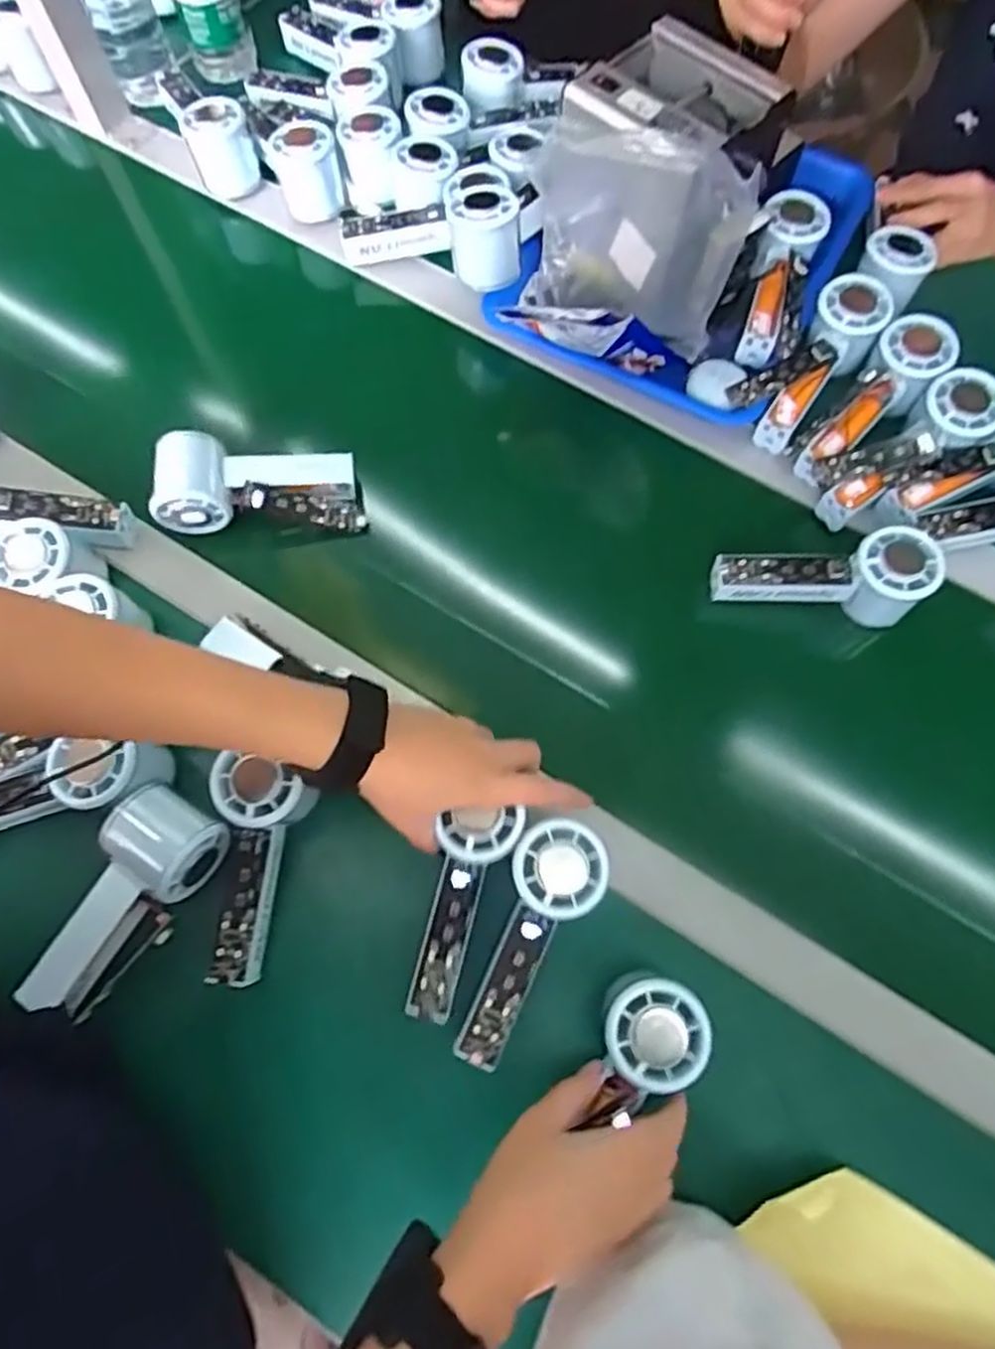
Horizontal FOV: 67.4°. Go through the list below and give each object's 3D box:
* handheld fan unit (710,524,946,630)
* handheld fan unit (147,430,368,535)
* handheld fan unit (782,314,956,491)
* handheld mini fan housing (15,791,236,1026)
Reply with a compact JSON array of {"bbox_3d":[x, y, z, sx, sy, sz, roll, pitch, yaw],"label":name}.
[{"bbox_3d":[0.239,-0.068,0.549,0.148,0.058,0.053,-3,71,-1],"label":"handheld fan unit"},{"bbox_3d":[-0.185,-0.149,0.579,0.149,0.049,0.058,-2,71,-1],"label":"handheld fan unit"},{"bbox_3d":[0.293,-0.219,0.590,0.155,0.049,0.055,-43,76,3],"label":"handheld fan unit"},{"bbox_3d":[-0.234,0.151,0.480,0.075,0.055,0.150,26,73,9],"label":"handheld mini fan housing"}]

